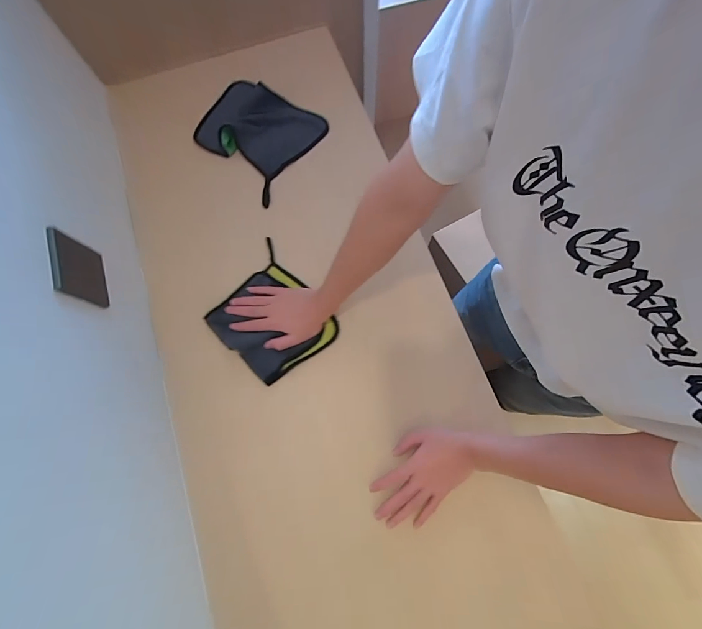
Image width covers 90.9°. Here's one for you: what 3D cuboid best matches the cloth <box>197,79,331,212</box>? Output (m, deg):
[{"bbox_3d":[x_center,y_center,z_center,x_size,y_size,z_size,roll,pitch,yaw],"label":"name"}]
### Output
[{"bbox_3d":[-0.187,-0.354,0.669,0.208,0.041,0.205,34,78,10],"label":"cloth"}]

